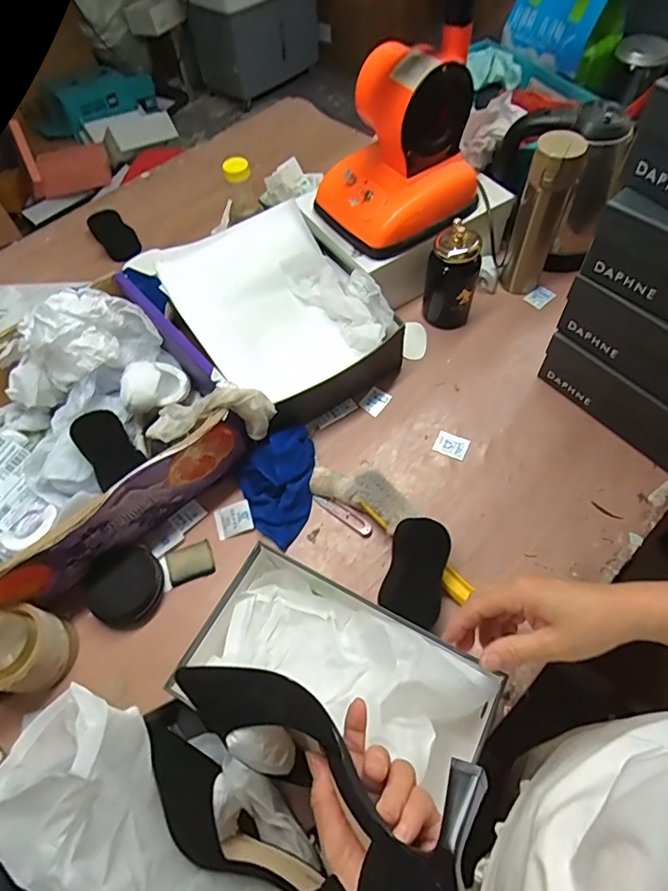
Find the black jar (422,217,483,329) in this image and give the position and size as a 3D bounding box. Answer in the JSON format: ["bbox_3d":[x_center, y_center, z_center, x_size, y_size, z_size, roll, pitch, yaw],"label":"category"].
[{"bbox_3d":[0.180,-0.259,0.772,0.075,0.162,0.060,10,62,9],"label":"black jar"}]

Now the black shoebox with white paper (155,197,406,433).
[{"bbox_3d":[-0.084,-0.199,0.784,0.247,0.130,0.320,-33,64,-14],"label":"black shoebox with white paper"}]

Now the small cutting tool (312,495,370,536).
[{"bbox_3d":[0.011,0.092,0.682,0.089,0.007,0.019,33,68,20],"label":"small cutting tool"}]

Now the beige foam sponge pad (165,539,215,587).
[{"bbox_3d":[-0.188,0.153,0.660,0.057,0.005,0.049,-20,61,-8],"label":"beige foam sponge pad"}]

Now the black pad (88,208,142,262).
[{"bbox_3d":[-0.426,-0.411,0.984,0.062,0.030,0.144,-38,65,-17],"label":"black pad"}]

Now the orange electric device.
[{"bbox_3d":[0.090,-0.428,0.730,0.191,0.218,0.202,38,69,22],"label":"orange electric device"}]

